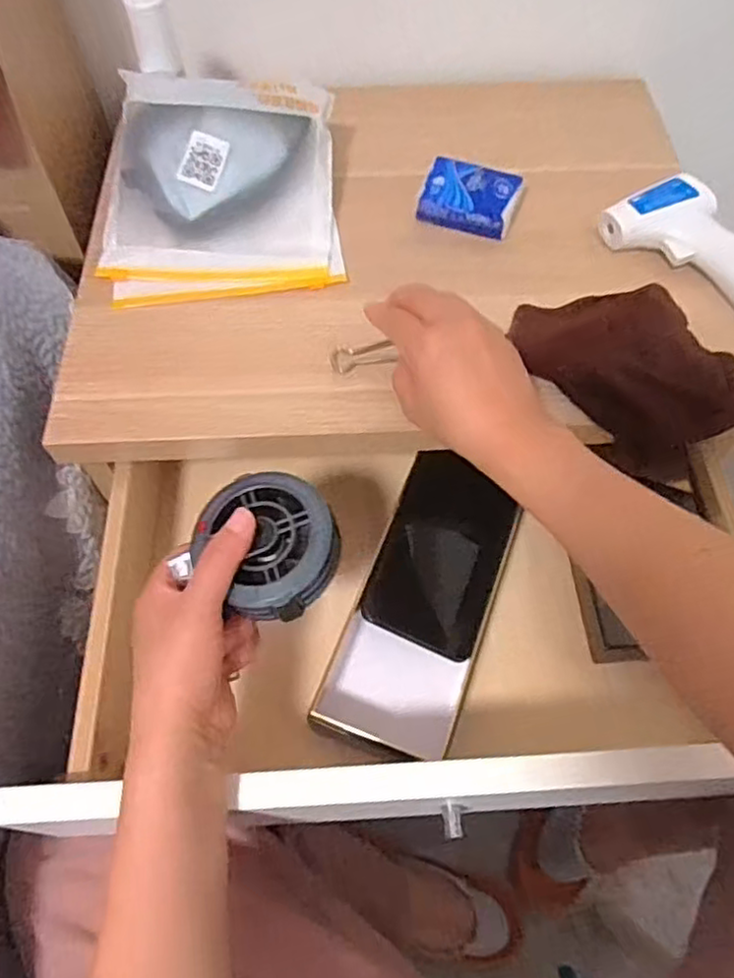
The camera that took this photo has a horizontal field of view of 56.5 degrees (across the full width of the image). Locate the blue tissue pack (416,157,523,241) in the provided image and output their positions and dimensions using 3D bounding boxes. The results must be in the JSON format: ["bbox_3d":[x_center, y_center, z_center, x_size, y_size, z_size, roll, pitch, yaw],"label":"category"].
[{"bbox_3d":[0.082,-0.234,0.553,0.074,0.029,0.055,16,61,9],"label":"blue tissue pack"}]

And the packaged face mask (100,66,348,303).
[{"bbox_3d":[-0.114,-0.233,0.529,0.179,0.027,0.167,-5,98,-8],"label":"packaged face mask"}]

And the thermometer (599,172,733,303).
[{"bbox_3d":[0.253,-0.186,0.518,0.147,0.037,0.075,36,66,18],"label":"thermometer"}]

